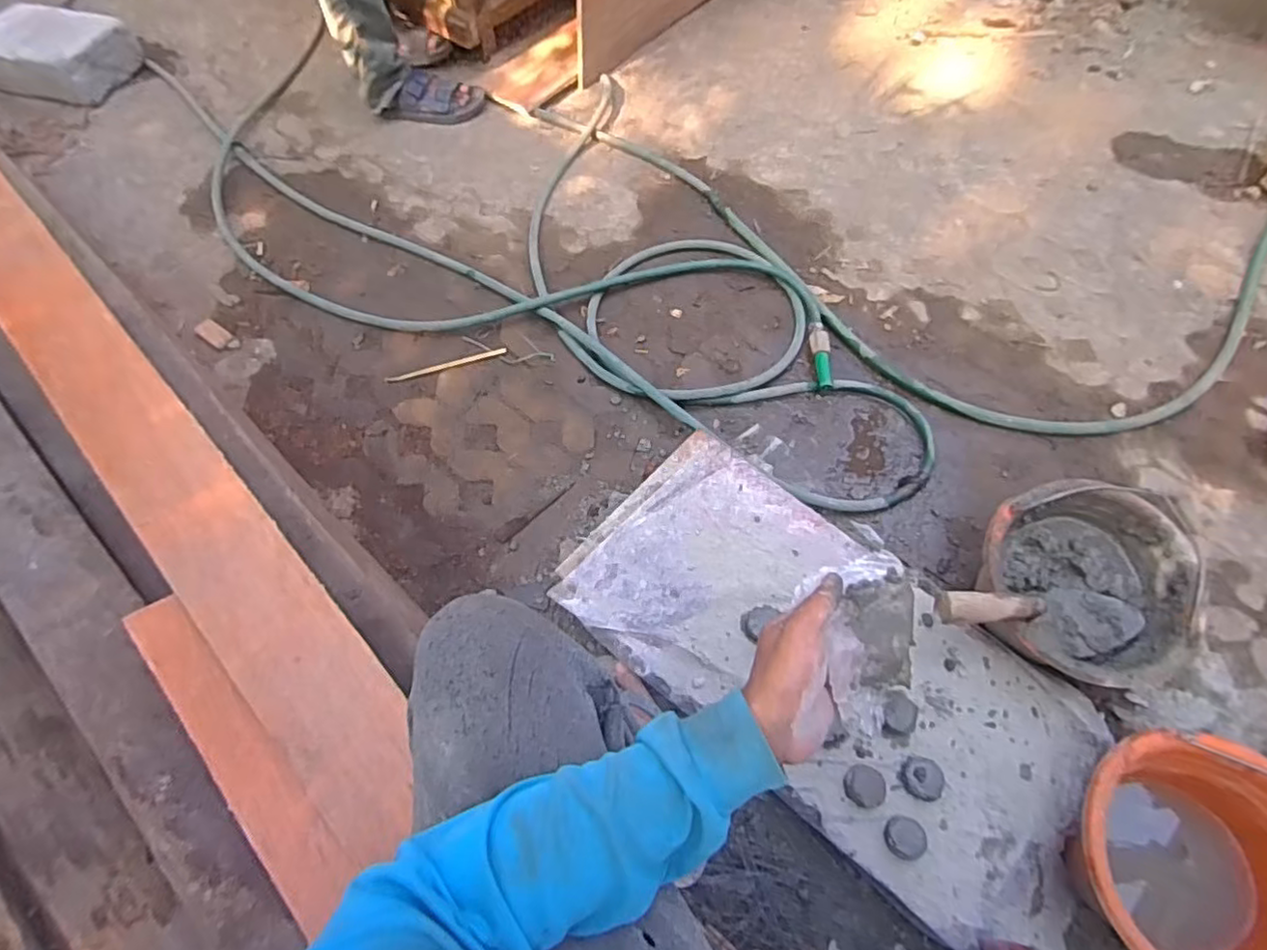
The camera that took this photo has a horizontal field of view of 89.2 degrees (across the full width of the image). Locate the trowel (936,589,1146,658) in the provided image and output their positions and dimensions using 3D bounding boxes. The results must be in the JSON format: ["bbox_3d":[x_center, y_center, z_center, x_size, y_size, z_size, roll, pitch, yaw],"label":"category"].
[{"bbox_3d":[0.496,0.173,0.784,0.295,0.055,0.086,8,62,-19],"label":"trowel"}]

